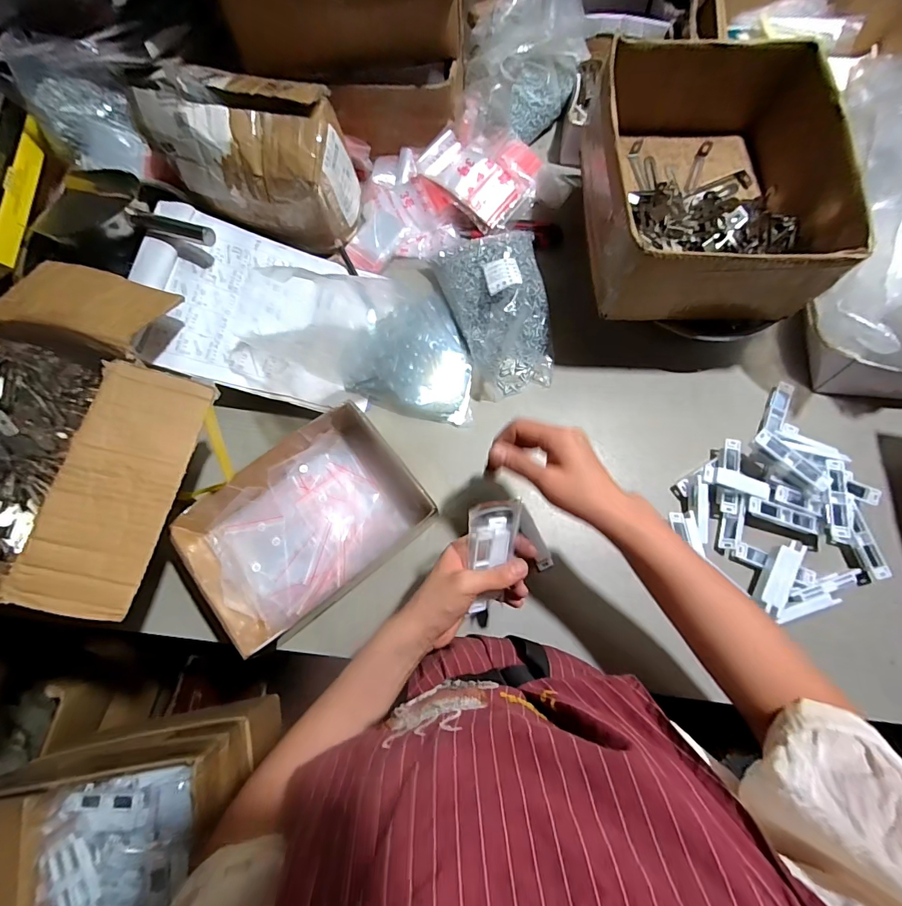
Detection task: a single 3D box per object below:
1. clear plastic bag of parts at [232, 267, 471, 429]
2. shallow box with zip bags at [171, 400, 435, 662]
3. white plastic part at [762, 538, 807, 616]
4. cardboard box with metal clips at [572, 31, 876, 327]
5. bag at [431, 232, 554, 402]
[{"bbox_3d":[-0.113,-0.159,0.604,0.309,0.052,0.193,13,74,4],"label":"clear plastic bag of parts"},{"bbox_3d":[-0.169,0.080,0.518,0.253,0.071,0.174,-40,78,-10],"label":"shallow box with zip bags"},{"bbox_3d":[0.394,0.149,0.523,0.024,0.021,0.092,27,76,8],"label":"white plastic part"},{"bbox_3d":[0.303,-0.319,0.526,0.255,0.117,0.296,0,74,0],"label":"cardboard box with metal clips"},{"bbox_3d":[0.076,-0.203,0.602,0.146,0.086,0.220,-16,75,-4],"label":"bag"}]

